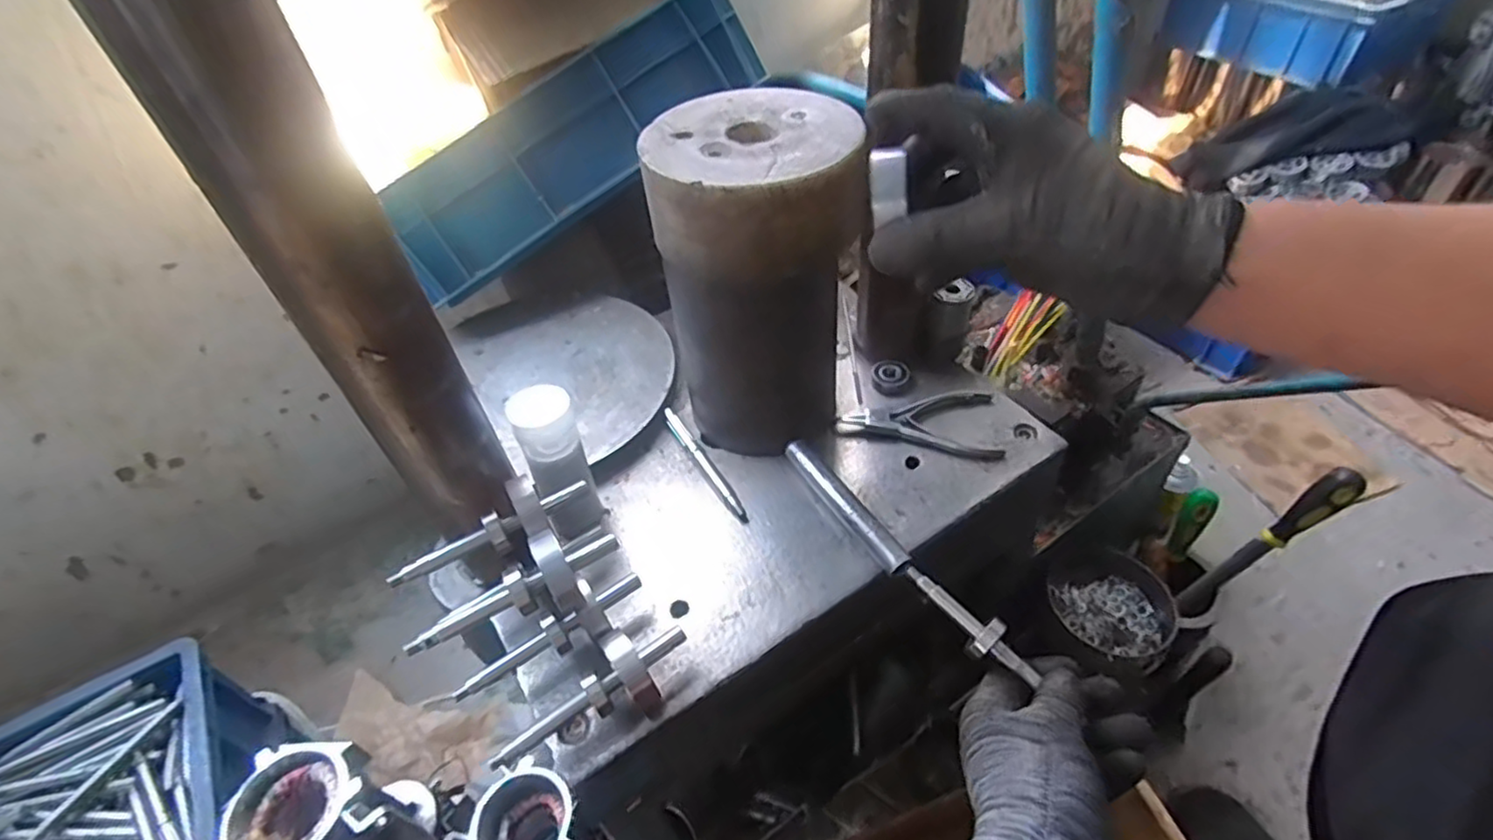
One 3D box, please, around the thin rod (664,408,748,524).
[{"bbox_3d":[-0.035,0.035,0.577,0.014,0.013,0.133,-26,49,-18],"label":"thin rod"}]

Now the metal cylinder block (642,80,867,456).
[{"bbox_3d":[0.013,-0.101,0.535,0.143,0.248,0.143,-6,46,1],"label":"metal cylinder block"}]

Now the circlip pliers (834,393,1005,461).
[{"bbox_3d":[0.147,0.001,0.592,0.134,0.011,0.069,3,47,10],"label":"circlip pliers"}]

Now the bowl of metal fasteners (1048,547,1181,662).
[{"bbox_3d":[0.388,0.194,0.732,0.109,0.044,0.123,-22,48,-14],"label":"bowl of metal fasteners"}]

